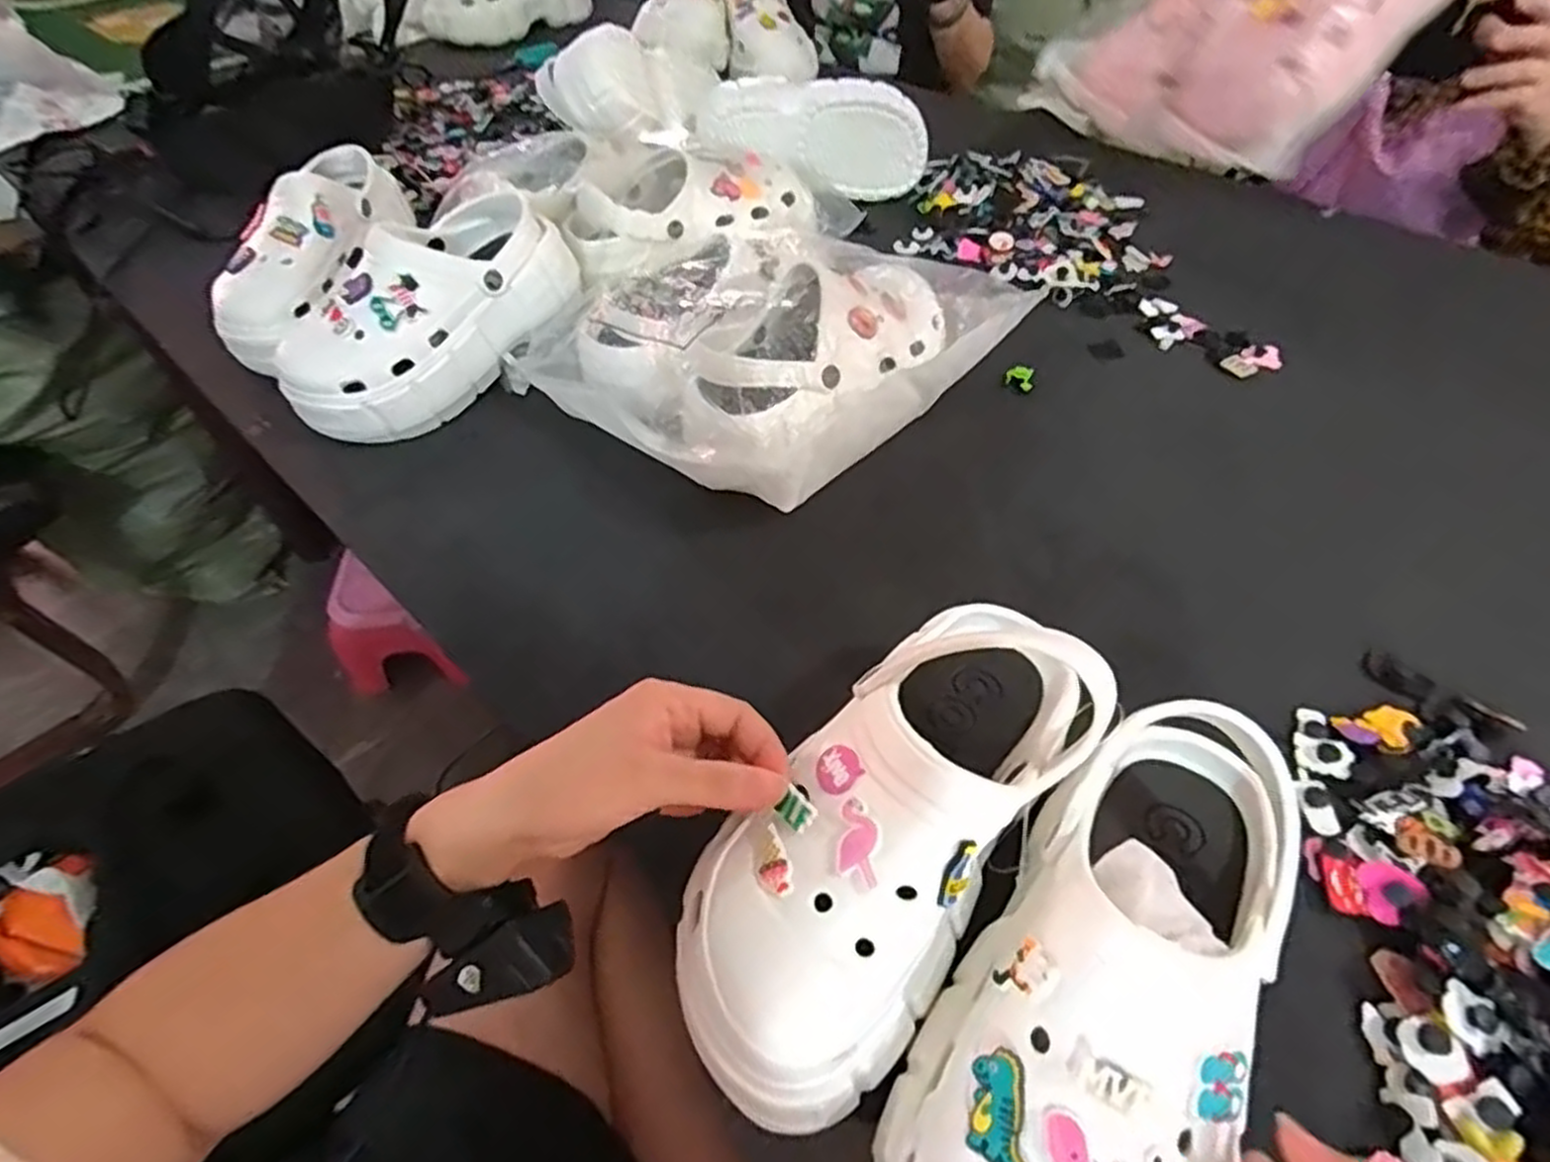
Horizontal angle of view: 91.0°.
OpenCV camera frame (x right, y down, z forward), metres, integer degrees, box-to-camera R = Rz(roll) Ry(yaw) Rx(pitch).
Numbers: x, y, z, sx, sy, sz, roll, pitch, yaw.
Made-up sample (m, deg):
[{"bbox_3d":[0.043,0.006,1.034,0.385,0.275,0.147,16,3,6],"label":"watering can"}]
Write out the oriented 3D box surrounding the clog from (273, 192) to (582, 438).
[{"bbox_3d":[-0.271,-0.209,0.609,0.106,0.110,0.239,30,57,23],"label":"clog"}]

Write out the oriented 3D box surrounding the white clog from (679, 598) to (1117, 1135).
[{"bbox_3d":[0.054,0.095,0.331,0.103,0.096,0.242,30,54,23],"label":"white clog"}]

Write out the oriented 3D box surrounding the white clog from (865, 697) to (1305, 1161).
[{"bbox_3d":[0.133,0.150,0.284,0.102,0.091,0.253,31,55,23],"label":"white clog"}]

